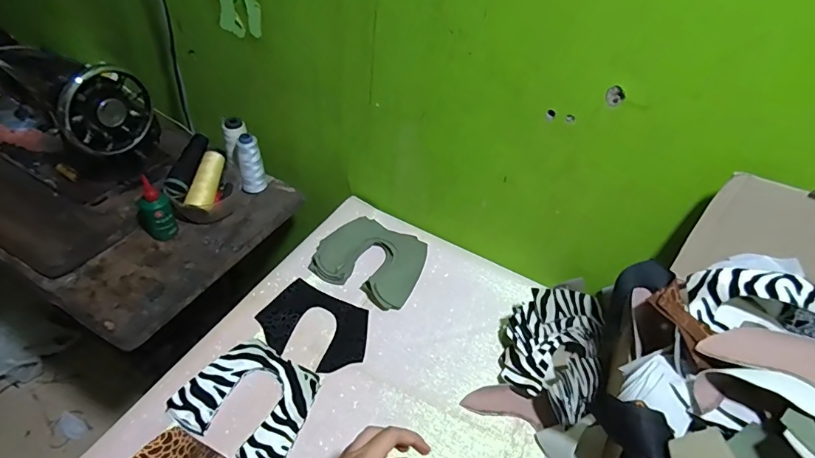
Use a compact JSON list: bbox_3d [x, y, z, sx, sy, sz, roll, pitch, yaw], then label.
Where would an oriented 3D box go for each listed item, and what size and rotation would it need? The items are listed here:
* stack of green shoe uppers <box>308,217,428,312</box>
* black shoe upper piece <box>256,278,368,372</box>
[{"bbox_3d":[-0.058,0.052,0.729,0.164,0.034,0.138,23,47,15],"label":"stack of green shoe uppers"},{"bbox_3d":[-0.134,0.139,0.647,0.156,0.012,0.114,18,46,11],"label":"black shoe upper piece"}]

